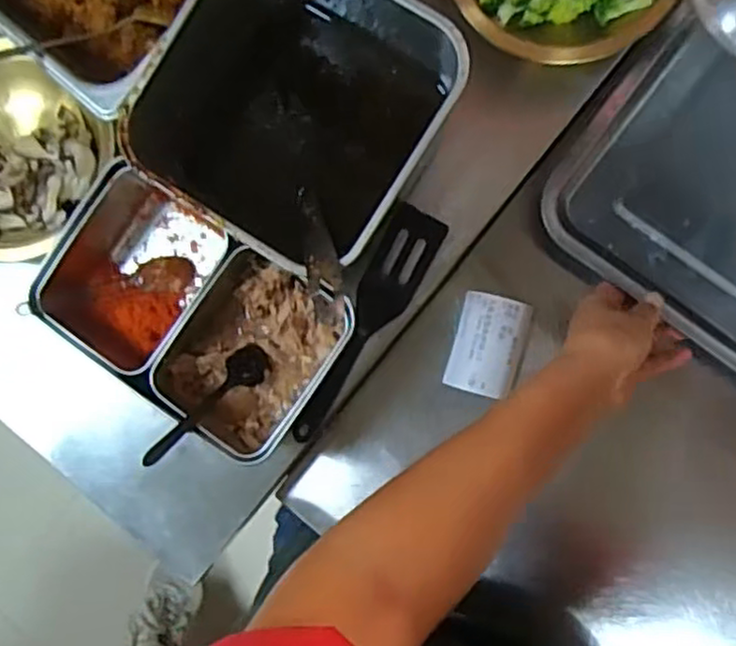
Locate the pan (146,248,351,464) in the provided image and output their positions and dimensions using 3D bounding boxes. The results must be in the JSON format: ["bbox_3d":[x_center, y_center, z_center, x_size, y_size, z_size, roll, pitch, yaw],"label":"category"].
[{"bbox_3d":[-0.085,0.023,0.527,0.109,0.053,0.135,33,92,5],"label":"pan"}]

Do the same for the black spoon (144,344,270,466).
[{"bbox_3d":[-0.119,0.059,0.515,0.030,0.017,0.117,42,65,5],"label":"black spoon"}]

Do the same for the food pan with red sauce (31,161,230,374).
[{"bbox_3d":[-0.178,-0.037,0.543,0.114,0.059,0.130,35,92,5],"label":"food pan with red sauce"}]

